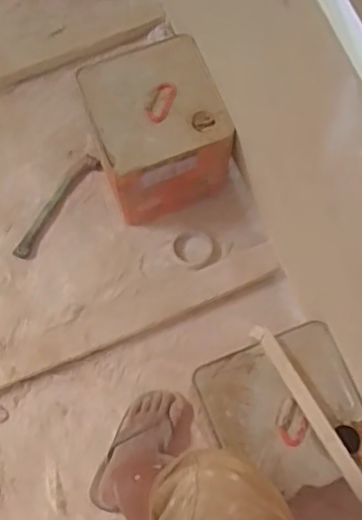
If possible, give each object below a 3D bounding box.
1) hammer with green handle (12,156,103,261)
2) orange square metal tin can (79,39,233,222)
[{"bbox_3d":[-0.268,-0.117,1.280,0.048,0.024,0.263,35,76,10],"label":"hammer with green handle"},{"bbox_3d":[-0.050,-0.251,1.185,0.236,0.215,0.240,-21,73,-8],"label":"orange square metal tin can"}]

